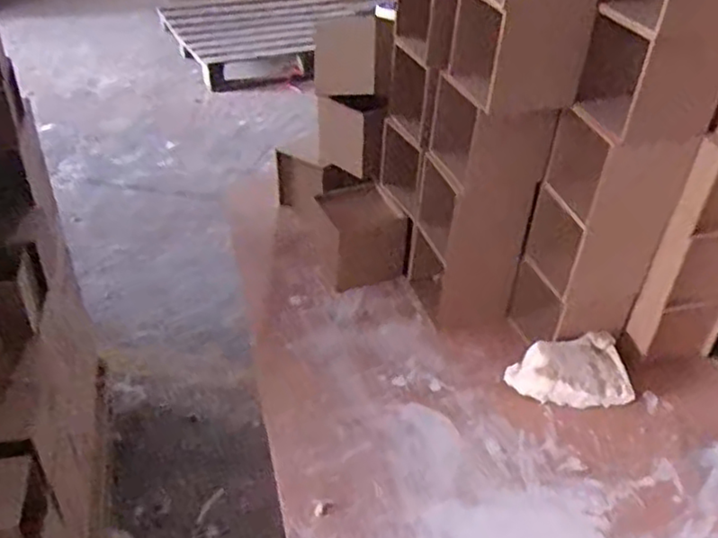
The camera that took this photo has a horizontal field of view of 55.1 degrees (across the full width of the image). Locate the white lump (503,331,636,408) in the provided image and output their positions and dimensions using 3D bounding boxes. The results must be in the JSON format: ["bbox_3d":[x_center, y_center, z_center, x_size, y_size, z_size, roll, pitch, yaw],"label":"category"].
[{"bbox_3d":[0.267,0.137,0.868,0.142,0.068,0.087,-8,36,-16],"label":"white lump"}]

